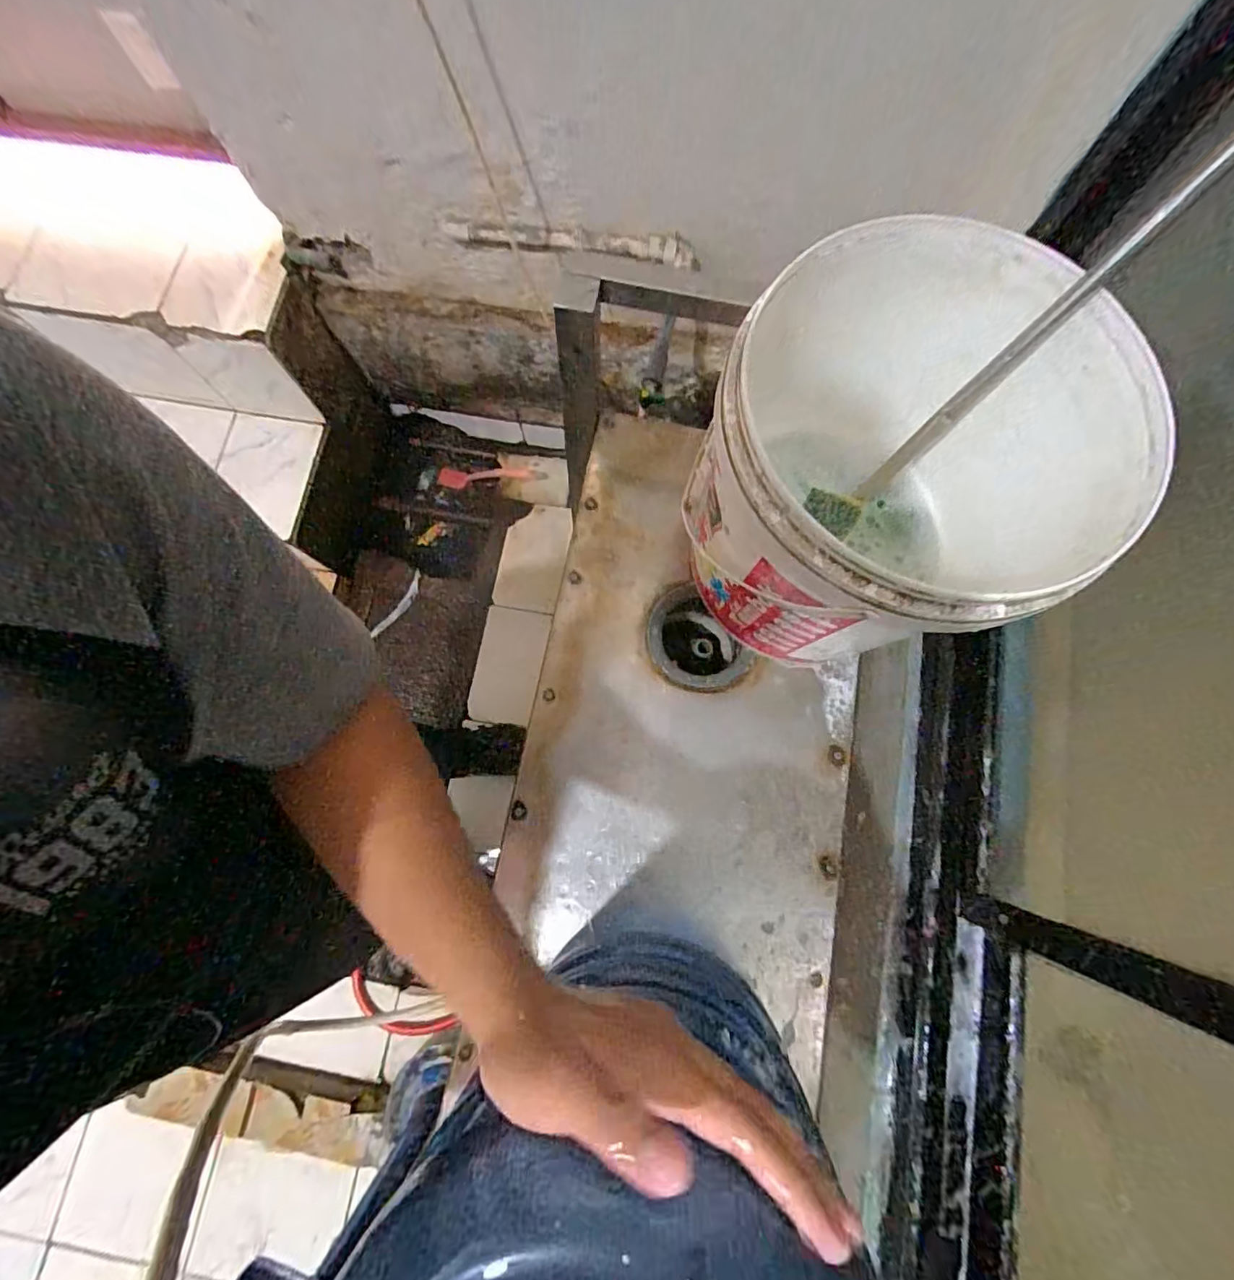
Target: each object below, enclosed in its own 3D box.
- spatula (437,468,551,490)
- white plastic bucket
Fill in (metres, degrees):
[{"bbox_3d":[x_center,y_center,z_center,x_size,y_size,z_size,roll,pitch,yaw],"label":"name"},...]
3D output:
[{"bbox_3d":[-0.358,-0.456,1.558,0.352,0.038,0.049,5,77,24],"label":"spatula"},{"bbox_3d":[0.234,-0.140,0.523,0.302,0.280,0.303,0,78,1],"label":"white plastic bucket"}]

